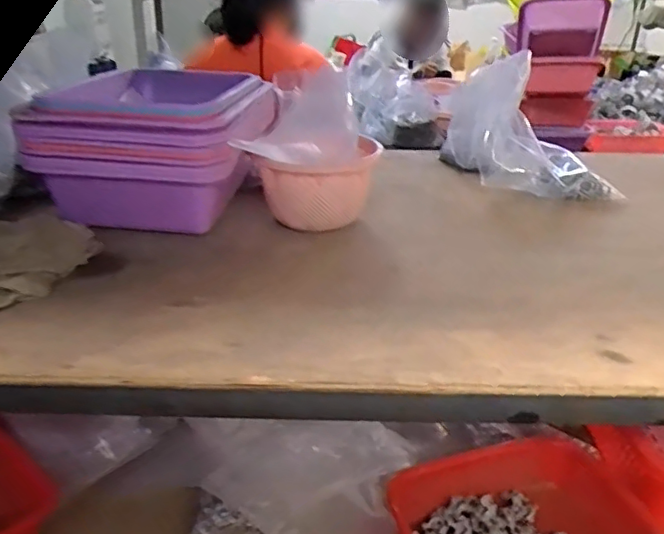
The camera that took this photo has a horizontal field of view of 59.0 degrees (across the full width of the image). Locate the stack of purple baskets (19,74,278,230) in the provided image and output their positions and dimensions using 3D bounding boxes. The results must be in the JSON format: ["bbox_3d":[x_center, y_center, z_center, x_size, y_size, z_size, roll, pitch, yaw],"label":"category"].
[{"bbox_3d":[-0.202,-0.156,0.724,0.247,0.145,0.299,1,26,0],"label":"stack of purple baskets"}]

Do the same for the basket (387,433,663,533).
[{"bbox_3d":[0.235,0.326,0.715,0.305,0.092,0.218,-10,28,-22],"label":"basket"}]

